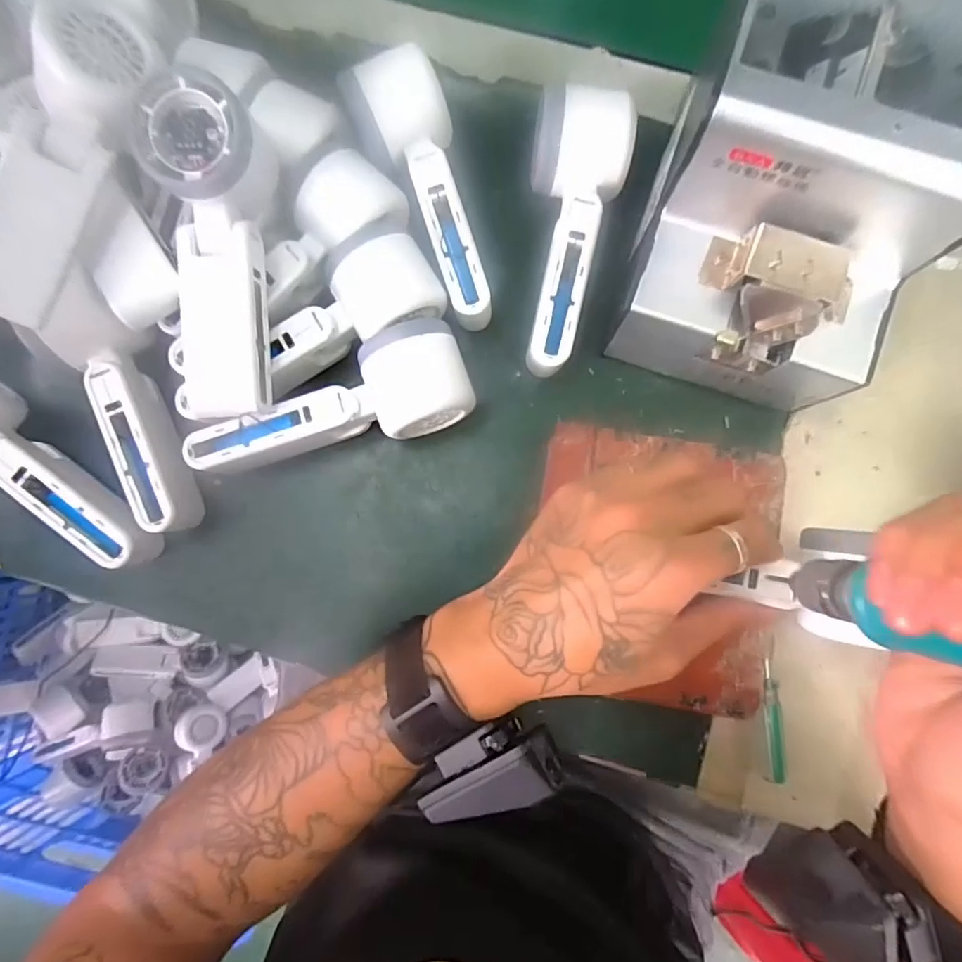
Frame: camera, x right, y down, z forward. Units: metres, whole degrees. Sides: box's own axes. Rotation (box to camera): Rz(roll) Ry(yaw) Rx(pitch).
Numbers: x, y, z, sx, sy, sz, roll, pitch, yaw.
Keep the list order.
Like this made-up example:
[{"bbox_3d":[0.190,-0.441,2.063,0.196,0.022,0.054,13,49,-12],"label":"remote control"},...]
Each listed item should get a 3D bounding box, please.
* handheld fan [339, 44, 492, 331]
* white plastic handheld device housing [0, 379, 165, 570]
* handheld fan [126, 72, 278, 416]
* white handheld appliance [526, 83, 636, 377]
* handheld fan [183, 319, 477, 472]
[{"bbox_3d":[-0.028,-0.170,0.335,0.056,0.050,0.156,-22,84,-1],"label":"handheld fan"},{"bbox_3d":[-0.263,0.000,0.319,0.162,0.053,0.055,41,86,5],"label":"white plastic handheld device housing"},{"bbox_3d":[-0.142,-0.119,0.303,0.048,0.056,0.163,-1,99,2],"label":"handheld fan"},{"bbox_3d":[0.054,-0.142,0.332,0.057,0.053,0.161,5,84,2],"label":"white handheld appliance"},{"bbox_3d":[-0.086,-0.040,0.328,0.160,0.047,0.059,-23,84,-1],"label":"handheld fan"}]

